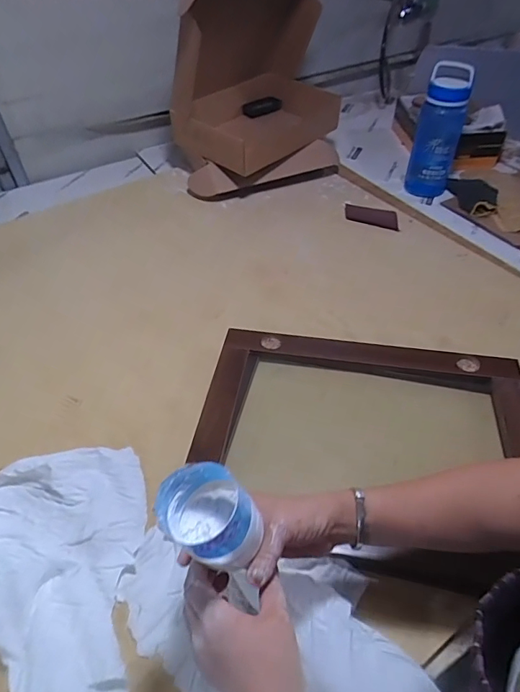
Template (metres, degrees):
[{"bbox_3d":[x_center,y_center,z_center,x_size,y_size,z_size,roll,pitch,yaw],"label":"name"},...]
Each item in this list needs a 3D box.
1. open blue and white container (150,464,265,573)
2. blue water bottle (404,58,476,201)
[{"bbox_3d":[-0.041,0.135,0.370,0.077,0.055,0.066,20,50,20],"label":"open blue and white container"},{"bbox_3d":[0.428,-0.509,1.098,0.106,0.257,0.086,14,50,15],"label":"blue water bottle"}]

